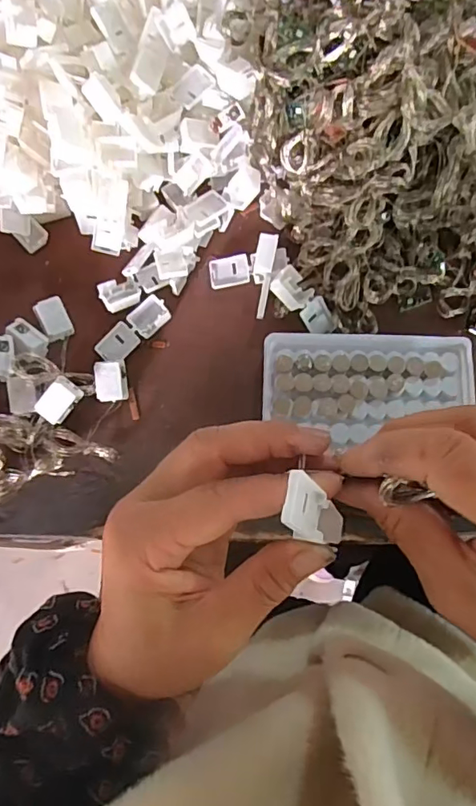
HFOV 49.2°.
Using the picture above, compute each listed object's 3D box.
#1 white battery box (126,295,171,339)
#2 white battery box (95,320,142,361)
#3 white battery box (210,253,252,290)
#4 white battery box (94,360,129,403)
[{"bbox_3d":[-0.061,-0.061,0.359,0.026,0.006,0.022,-39,81,-5],"label":"white battery box"},{"bbox_3d":[-0.082,-0.041,0.358,0.022,0.007,0.028,41,84,8],"label":"white battery box"},{"bbox_3d":[-0.006,-0.092,0.364,0.028,0.007,0.022,-7,80,1],"label":"white battery box"},{"bbox_3d":[-0.085,-0.015,0.348,0.019,0.015,0.026,-7,82,2],"label":"white battery box"}]

